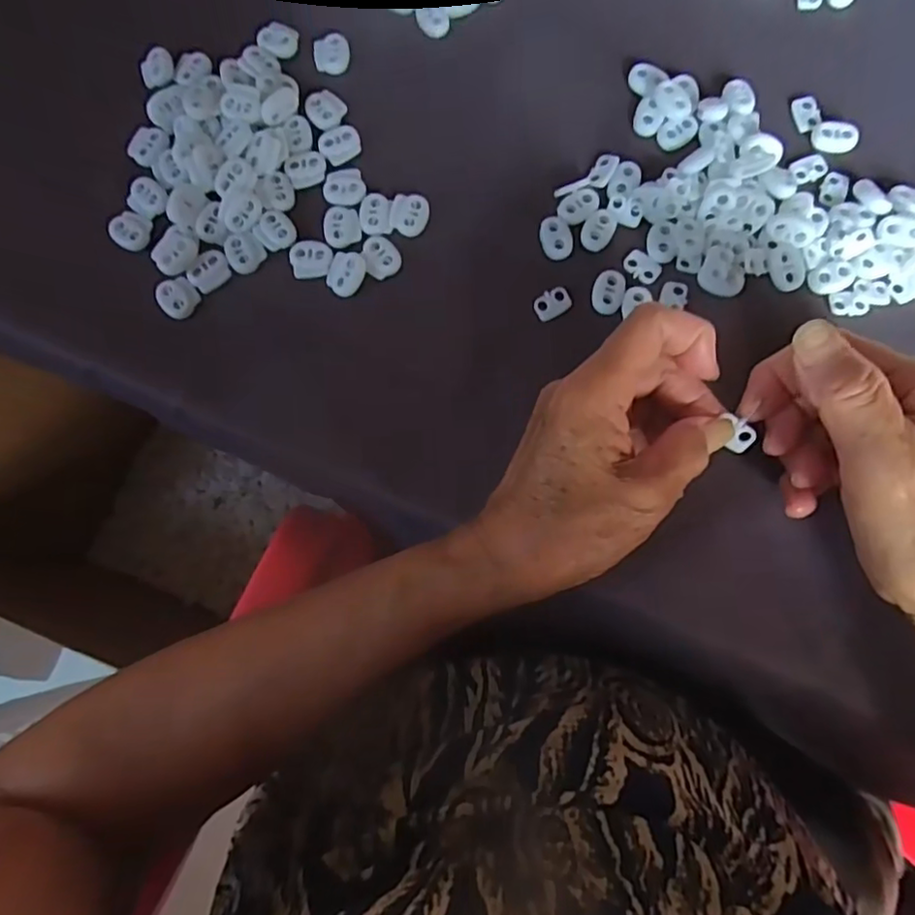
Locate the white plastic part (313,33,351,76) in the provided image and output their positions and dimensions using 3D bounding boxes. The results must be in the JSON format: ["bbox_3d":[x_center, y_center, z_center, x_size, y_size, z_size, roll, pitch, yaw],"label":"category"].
[{"bbox_3d":[-0.070,-0.225,0.342,0.019,0.005,0.022,4,81,3],"label":"white plastic part"}]

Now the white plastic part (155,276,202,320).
[{"bbox_3d":[-0.146,-0.083,0.322,0.021,0.006,0.020,0,80,3],"label":"white plastic part"}]

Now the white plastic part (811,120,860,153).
[{"bbox_3d":[0.196,-0.166,0.319,0.022,0.007,0.016,6,81,4],"label":"white plastic part"}]

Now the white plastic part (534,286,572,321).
[{"bbox_3d":[0.048,-0.078,0.310,0.019,0.004,0.013,-29,80,-2],"label":"white plastic part"}]

